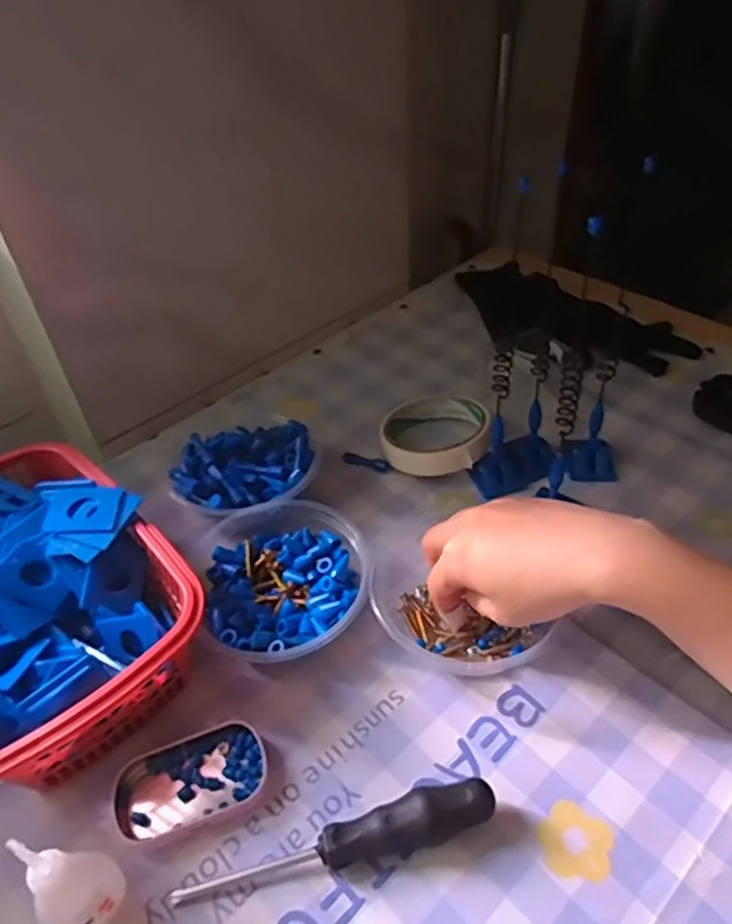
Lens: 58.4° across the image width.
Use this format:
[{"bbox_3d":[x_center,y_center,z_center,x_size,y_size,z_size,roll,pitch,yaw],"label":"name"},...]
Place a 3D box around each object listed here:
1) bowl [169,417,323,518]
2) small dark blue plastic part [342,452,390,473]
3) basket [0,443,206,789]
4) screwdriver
[{"bbox_3d":[-0.087,0.012,0.486,0.101,0.048,0.092,-2,43,2],"label":"bowl"},{"bbox_3d":[0.000,-0.001,0.522,0.043,0.006,0.011,20,49,22],"label":"small dark blue plastic part"},{"bbox_3d":[-0.199,0.085,0.390,0.197,0.080,0.148,33,55,31],"label":"basket"},{"bbox_3d":[-0.014,0.186,0.318,0.157,0.026,0.022,-11,45,-7],"label":"screwdriver"}]

